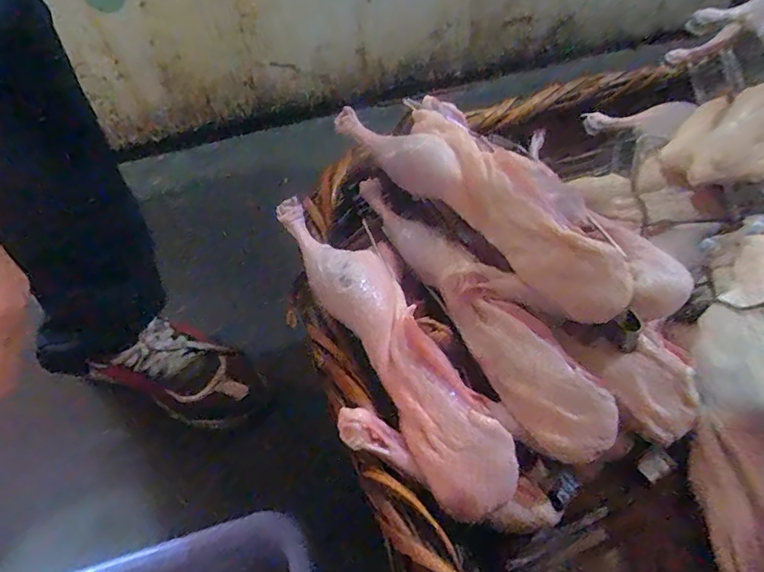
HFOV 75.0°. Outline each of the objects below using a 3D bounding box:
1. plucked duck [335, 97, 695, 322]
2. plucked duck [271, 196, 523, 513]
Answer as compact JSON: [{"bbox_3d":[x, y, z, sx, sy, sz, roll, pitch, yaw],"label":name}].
[{"bbox_3d":[0.066,-0.064,0.342,0.056,0.056,0.254,-35,58,-24],"label":"plucked duck"},{"bbox_3d":[-0.008,0.037,0.319,0.085,0.058,0.247,-26,55,-19],"label":"plucked duck"}]

